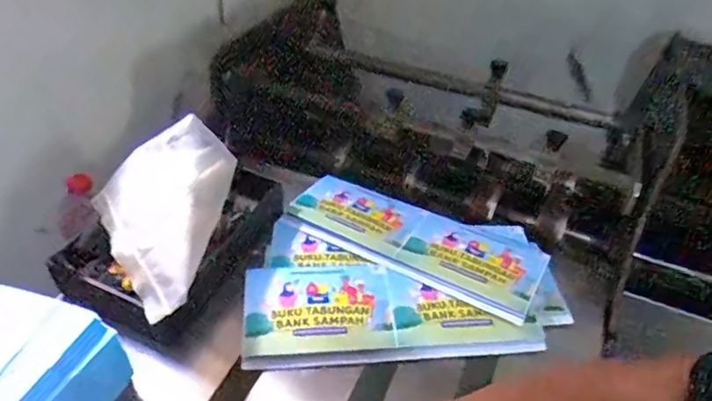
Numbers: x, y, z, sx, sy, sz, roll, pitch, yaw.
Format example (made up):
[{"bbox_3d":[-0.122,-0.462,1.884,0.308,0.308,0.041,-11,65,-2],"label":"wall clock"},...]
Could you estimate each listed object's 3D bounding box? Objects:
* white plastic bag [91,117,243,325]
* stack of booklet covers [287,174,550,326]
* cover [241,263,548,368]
[{"bbox_3d":[-0.205,0.007,0.553,0.125,0.057,0.223,5,39,0],"label":"white plastic bag"},{"bbox_3d":[0.066,0.042,0.651,0.303,0.011,0.113,22,43,23],"label":"stack of booklet covers"},{"bbox_3d":[0.034,0.110,0.575,0.296,0.014,0.116,0,39,-6],"label":"cover"}]

